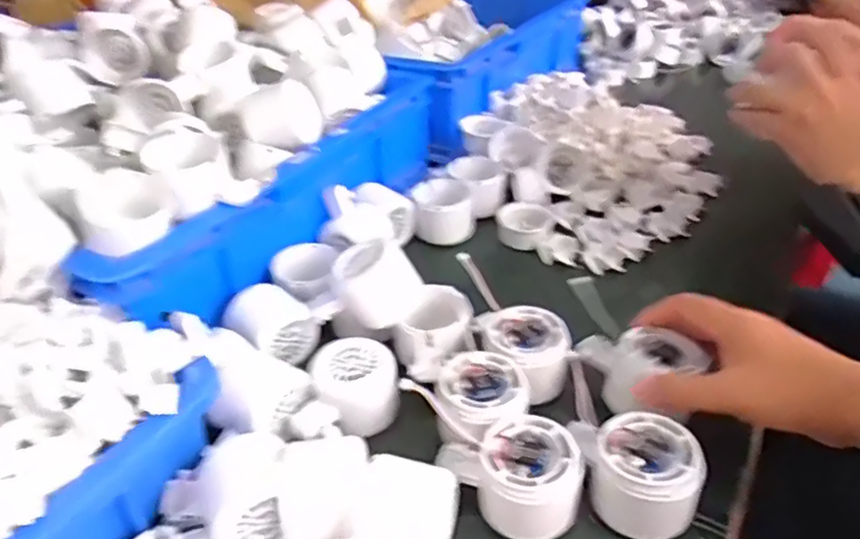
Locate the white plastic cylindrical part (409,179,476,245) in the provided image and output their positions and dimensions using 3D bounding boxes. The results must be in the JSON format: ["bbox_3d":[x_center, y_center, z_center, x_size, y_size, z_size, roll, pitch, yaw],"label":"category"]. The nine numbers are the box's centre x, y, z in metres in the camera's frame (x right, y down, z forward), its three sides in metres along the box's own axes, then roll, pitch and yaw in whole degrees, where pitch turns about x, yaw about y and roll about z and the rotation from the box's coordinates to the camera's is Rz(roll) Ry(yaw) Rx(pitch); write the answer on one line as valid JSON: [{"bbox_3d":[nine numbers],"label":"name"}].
[{"bbox_3d":[0.013,-0.059,0.660,0.061,0.037,0.051,-5,36,-3],"label":"white plastic cylindrical part"}]

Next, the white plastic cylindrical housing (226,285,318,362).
[{"bbox_3d":[-0.123,0.044,0.507,0.057,0.042,0.054,24,43,29],"label":"white plastic cylindrical housing"}]

